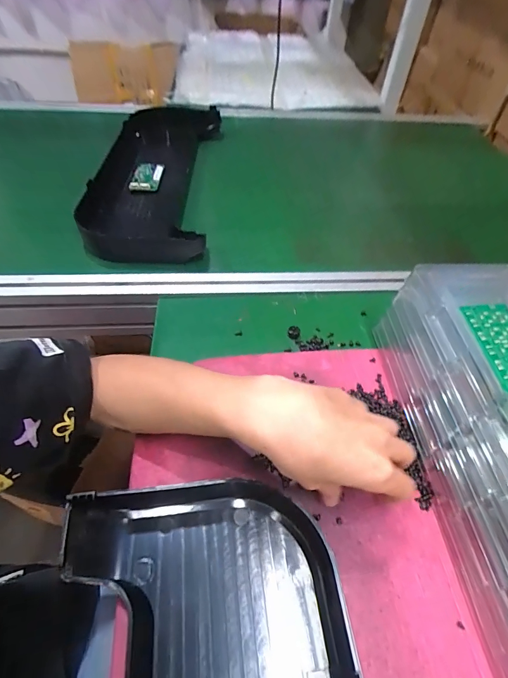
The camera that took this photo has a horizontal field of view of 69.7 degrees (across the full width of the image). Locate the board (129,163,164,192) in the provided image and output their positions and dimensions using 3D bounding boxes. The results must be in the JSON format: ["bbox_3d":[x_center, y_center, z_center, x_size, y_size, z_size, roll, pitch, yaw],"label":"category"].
[{"bbox_3d":[-0.199,-0.307,0.684,0.050,0.013,0.110,0,50,-4],"label":"board"}]

